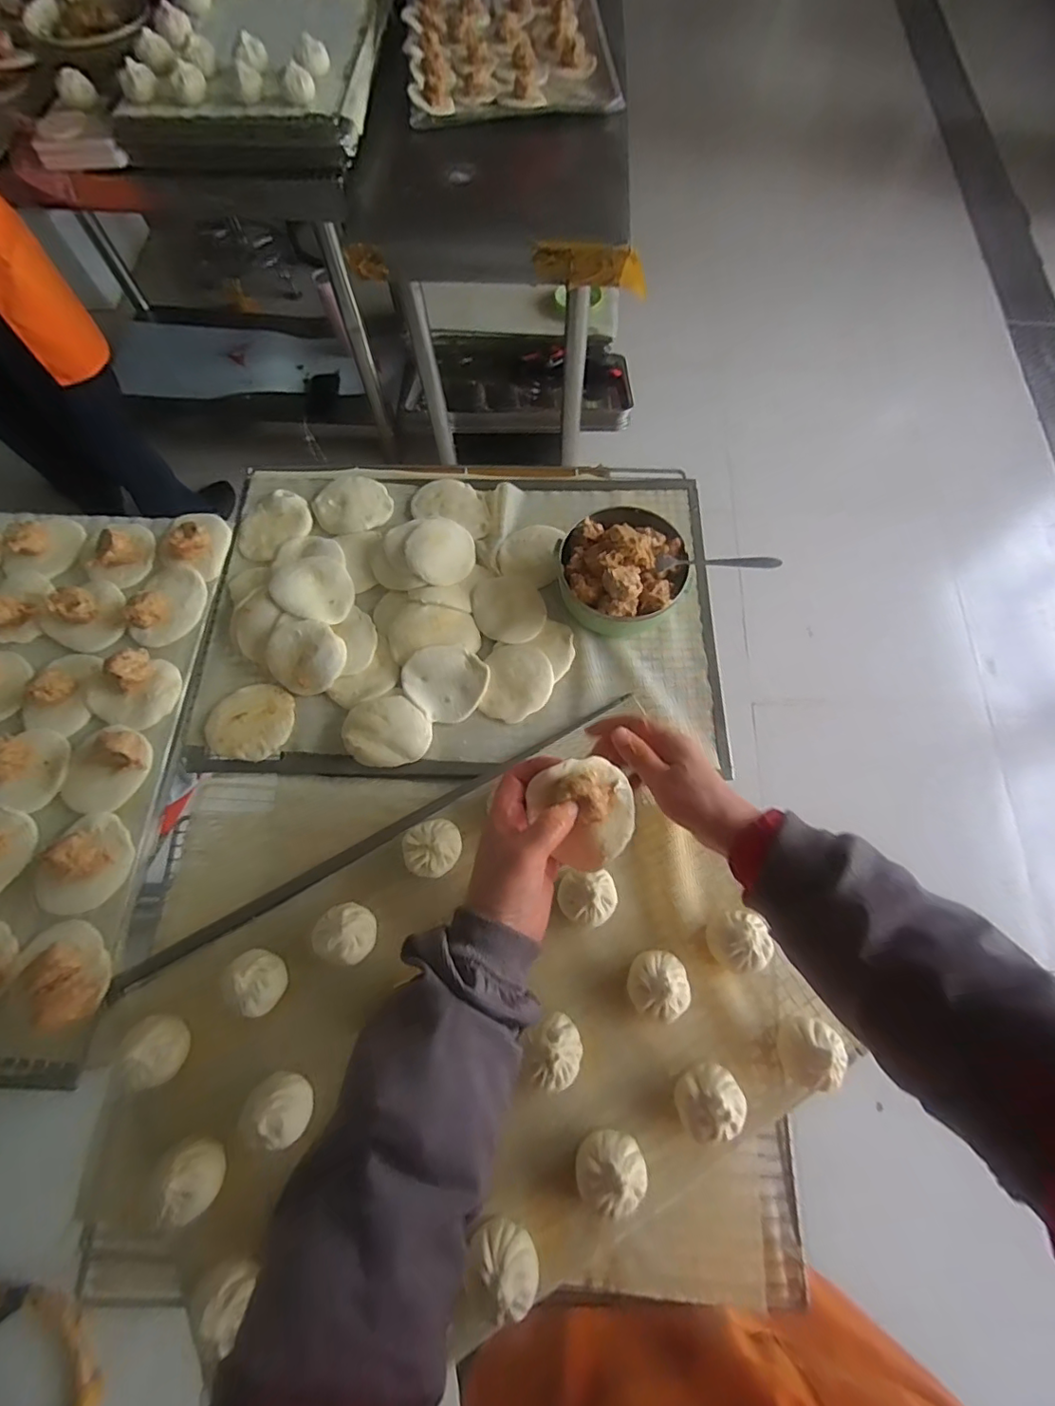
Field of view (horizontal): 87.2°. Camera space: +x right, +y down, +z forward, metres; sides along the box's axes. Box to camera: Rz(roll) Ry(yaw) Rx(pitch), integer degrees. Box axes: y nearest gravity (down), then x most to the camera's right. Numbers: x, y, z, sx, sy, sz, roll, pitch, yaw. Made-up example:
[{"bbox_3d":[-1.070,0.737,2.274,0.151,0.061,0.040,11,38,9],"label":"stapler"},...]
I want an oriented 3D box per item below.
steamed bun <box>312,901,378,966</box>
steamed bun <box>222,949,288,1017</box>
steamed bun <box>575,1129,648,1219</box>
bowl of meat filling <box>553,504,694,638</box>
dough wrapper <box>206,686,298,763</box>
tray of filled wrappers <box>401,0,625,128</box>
[{"bbox_3d":[-0.167,0.211,0.510,0.053,0.037,0.051,0,70,0],"label":"steamed bun"},{"bbox_3d":[-0.241,0.249,0.495,0.046,0.046,0.046,0,70,0],"label":"steamed bun"},{"bbox_3d":[0.068,0.383,0.452,0.053,0.046,0.054,-2,70,-1],"label":"steamed bun"},{"bbox_3d":[0.109,-0.156,0.632,0.137,0.087,0.140,0,70,0],"label":"bowl of meat filling"},{"bbox_3d":[-0.312,0.020,0.616,0.095,0.016,0.083,7,70,2],"label":"dough wrapper"},{"bbox_3d":[-0.044,-1.395,1.140,0.398,0.033,0.663,-5,70,-2],"label":"tray of filled wrappers"}]

